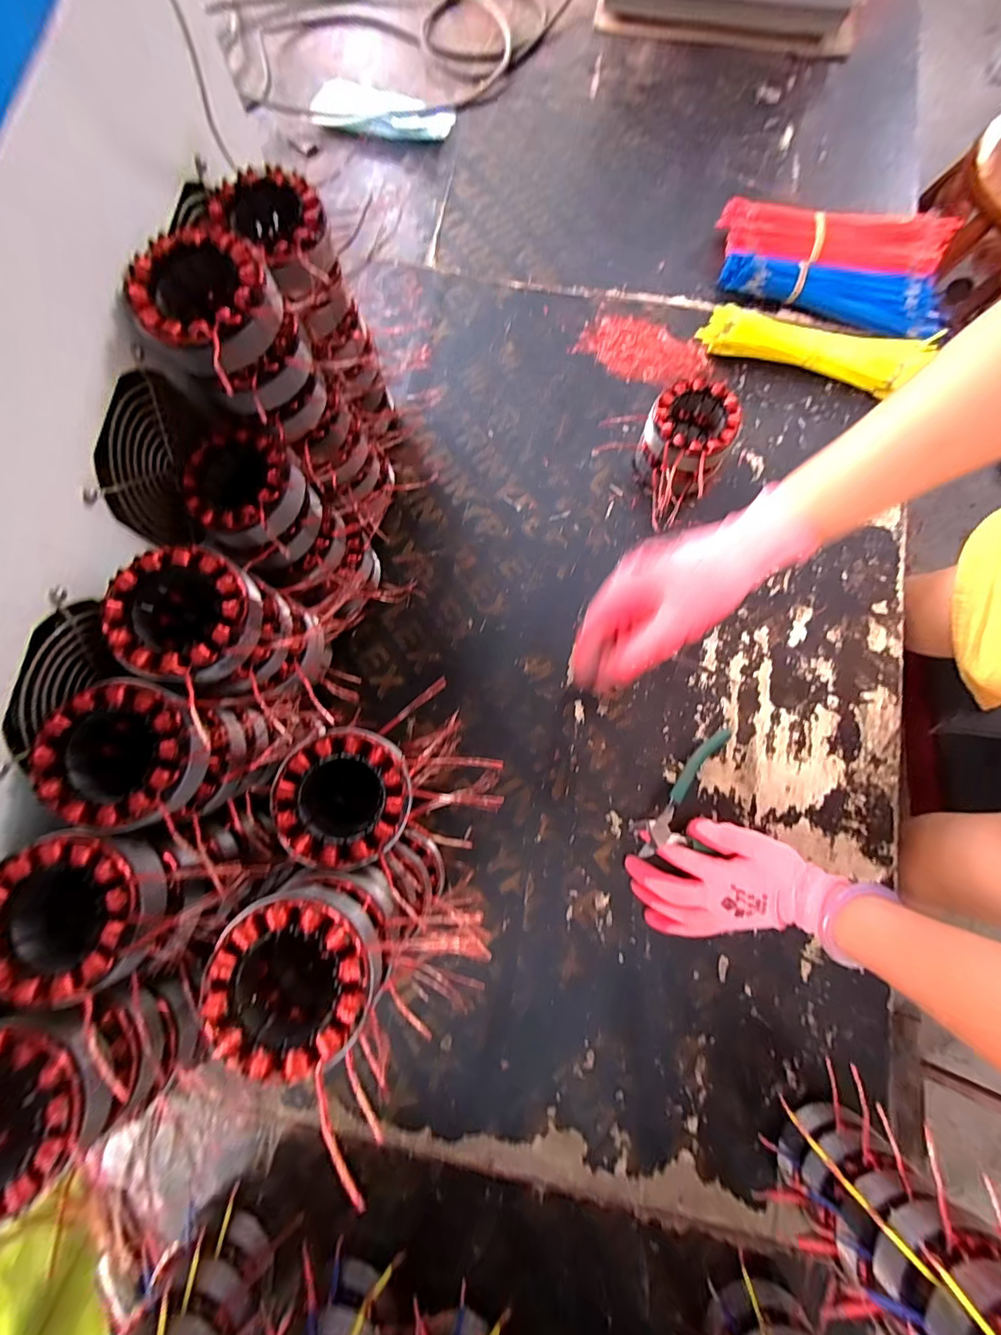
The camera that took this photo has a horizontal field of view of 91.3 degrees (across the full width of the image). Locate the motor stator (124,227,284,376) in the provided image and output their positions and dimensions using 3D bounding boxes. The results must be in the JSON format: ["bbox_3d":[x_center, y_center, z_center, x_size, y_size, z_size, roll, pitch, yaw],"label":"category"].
[{"bbox_3d":[-0.194,-0.240,0.325,0.082,0.037,0.083,0,79,1],"label":"motor stator"}]

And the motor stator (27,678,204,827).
[{"bbox_3d":[-0.229,0.052,0.300,0.083,0.033,0.084,19,80,4],"label":"motor stator"}]

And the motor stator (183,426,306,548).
[{"bbox_3d":[-0.198,-0.137,0.385,0.092,0.041,0.089,0,79,1],"label":"motor stator"}]

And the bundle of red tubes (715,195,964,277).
[{"bbox_3d":[0.397,-0.509,0.589,0.257,0.041,0.070,7,79,2],"label":"bundle of red tubes"}]

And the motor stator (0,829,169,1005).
[{"bbox_3d":[-0.239,0.138,0.279,0.095,0.032,0.085,-17,80,-3],"label":"motor stator"}]

